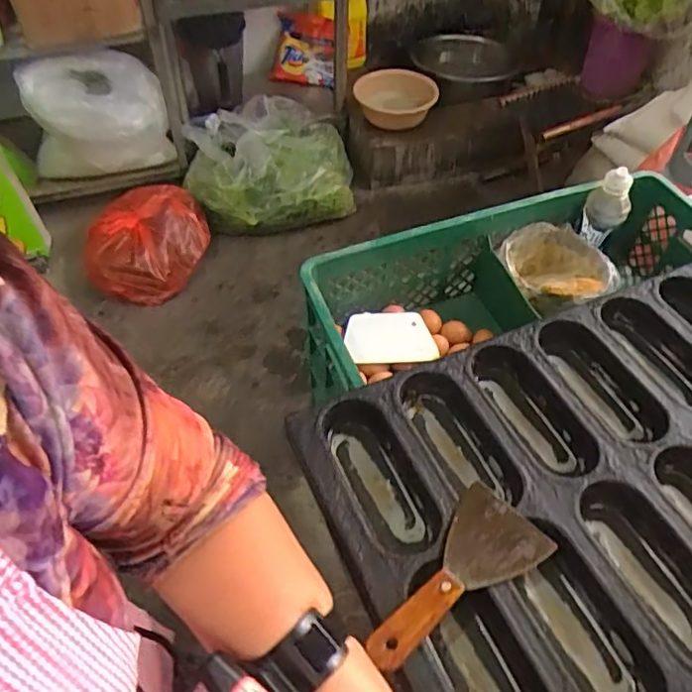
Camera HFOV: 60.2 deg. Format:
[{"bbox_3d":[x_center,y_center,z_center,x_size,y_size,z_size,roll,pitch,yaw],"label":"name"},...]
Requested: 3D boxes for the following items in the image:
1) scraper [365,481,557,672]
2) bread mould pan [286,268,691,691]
[{"bbox_3d":[0.096,0.207,0.534,0.193,0.023,0.087,-36,59,-25],"label":"scraper"},{"bbox_3d":[0.286,0.135,0.626,0.619,0.047,0.406,-20,54,-16],"label":"bread mould pan"}]

